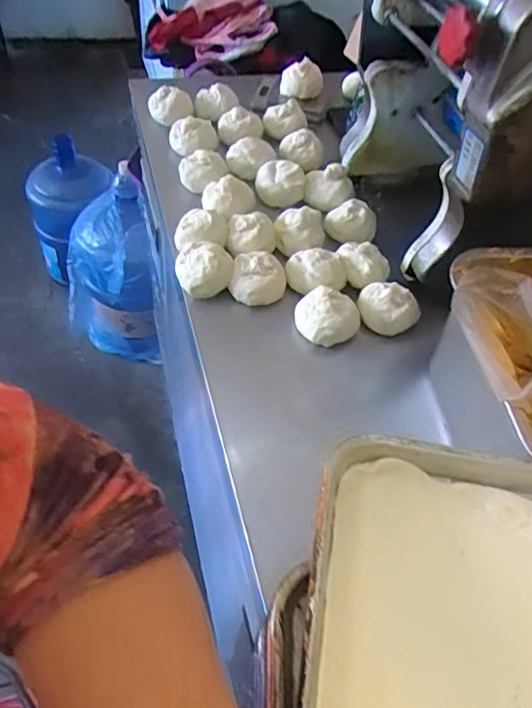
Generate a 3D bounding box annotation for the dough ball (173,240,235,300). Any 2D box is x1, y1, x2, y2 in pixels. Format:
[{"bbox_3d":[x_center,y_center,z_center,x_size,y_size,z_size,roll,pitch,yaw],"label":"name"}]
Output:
[{"bbox_3d":[-0.076,-0.107,0.692,0.068,0.043,0.069,-4,52,-9],"label":"dough ball"}]

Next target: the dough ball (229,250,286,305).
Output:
[{"bbox_3d":[-0.008,-0.092,0.693,0.062,0.036,0.063,3,51,-4],"label":"dough ball"}]

